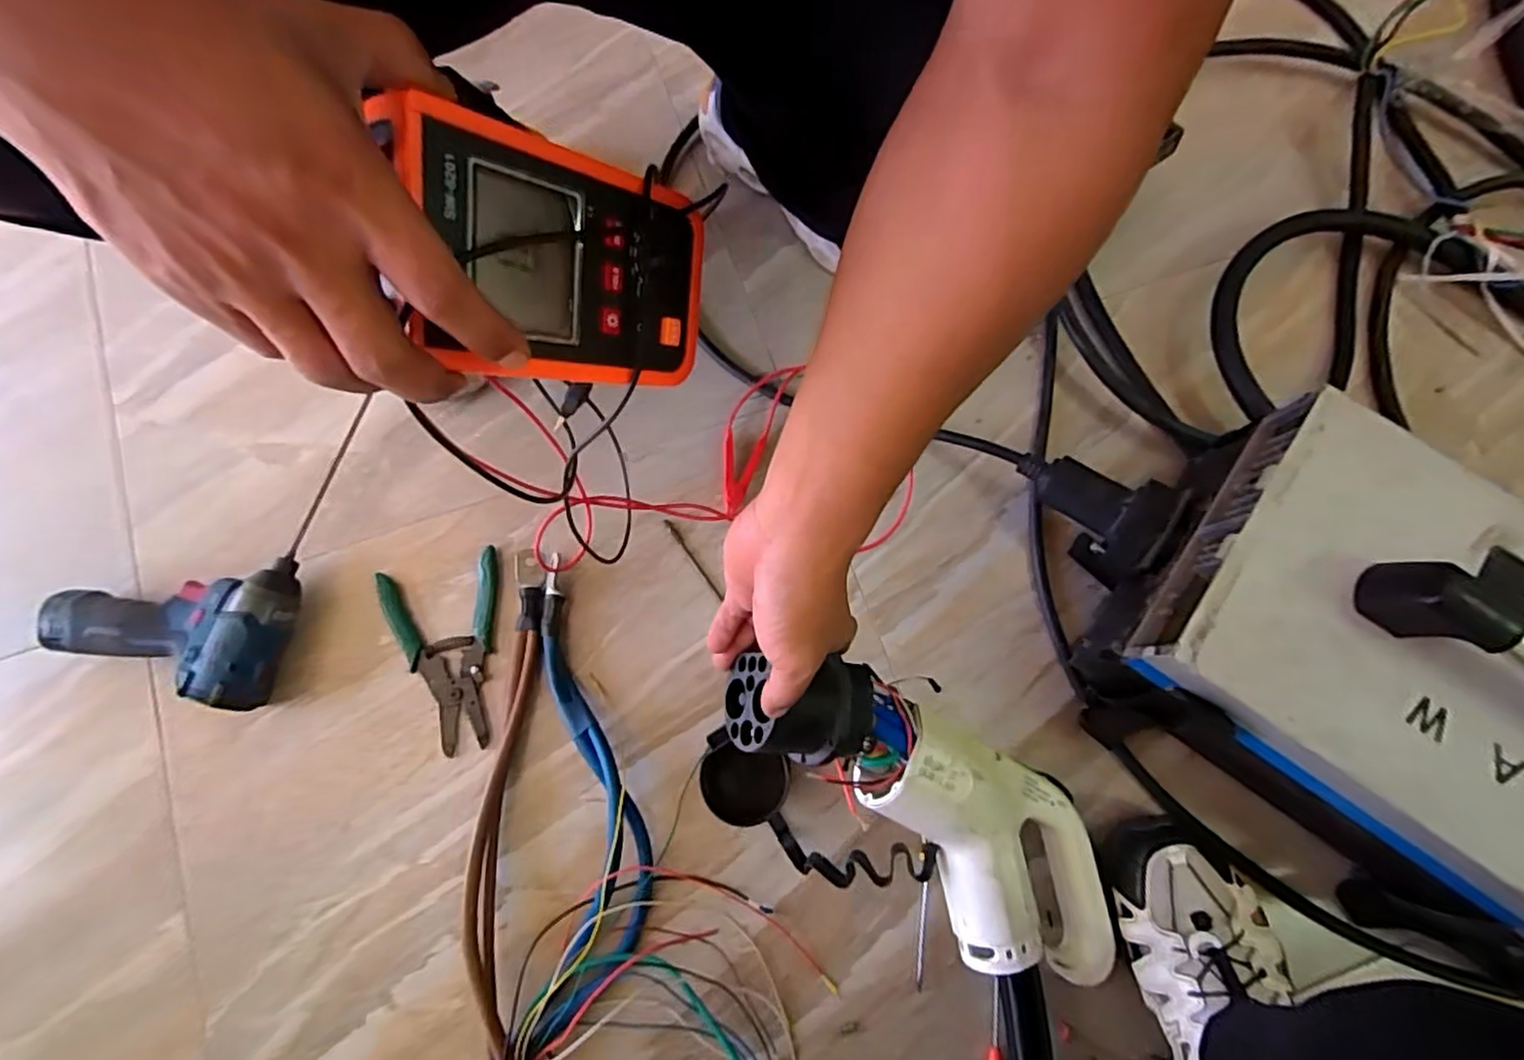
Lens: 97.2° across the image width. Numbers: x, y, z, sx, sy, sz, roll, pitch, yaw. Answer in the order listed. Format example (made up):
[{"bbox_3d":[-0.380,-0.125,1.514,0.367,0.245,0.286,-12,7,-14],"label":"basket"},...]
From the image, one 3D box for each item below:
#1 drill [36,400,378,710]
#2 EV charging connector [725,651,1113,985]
[{"bbox_3d":[-0.481,0.008,0.582,0.187,0.054,0.259,9,77,2],"label":"drill"},{"bbox_3d":[0.126,0.198,0.472,0.356,0.065,0.124,41,79,-16],"label":"EV charging connector"}]

